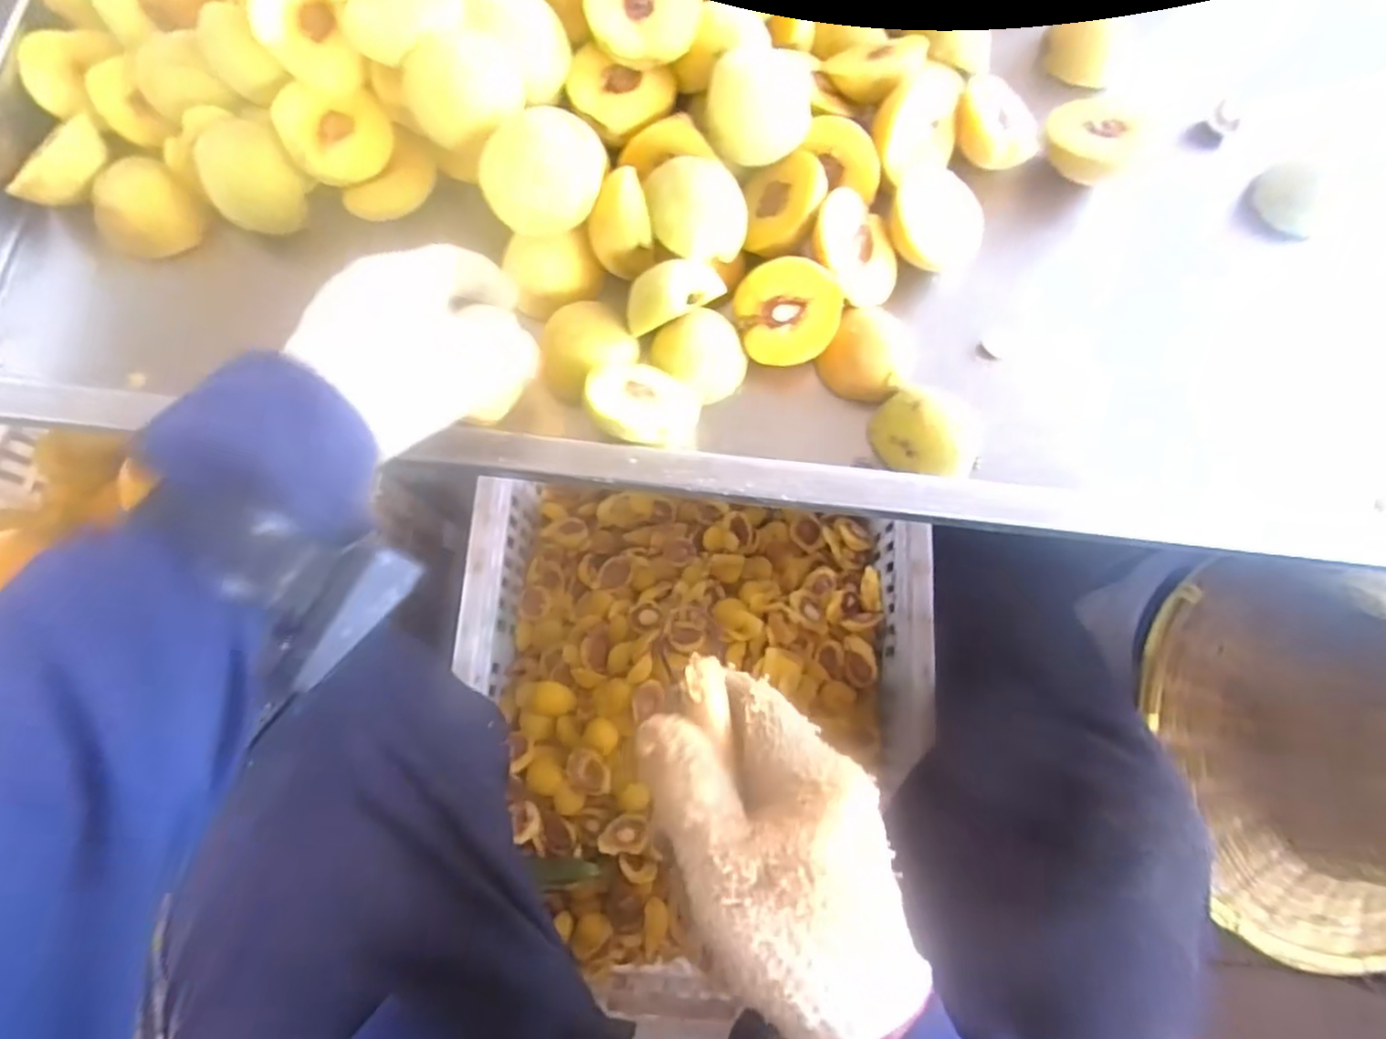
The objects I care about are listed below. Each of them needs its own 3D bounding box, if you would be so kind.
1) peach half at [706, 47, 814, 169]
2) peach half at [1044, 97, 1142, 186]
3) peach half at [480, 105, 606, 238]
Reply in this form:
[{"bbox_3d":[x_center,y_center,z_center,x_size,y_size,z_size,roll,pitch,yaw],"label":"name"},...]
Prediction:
[{"bbox_3d":[0.043,-0.263,0.432,0.062,0.040,0.071,7,76,1],"label":"peach half"},{"bbox_3d":[0.272,-0.258,0.480,0.057,0.024,0.056,17,78,23],"label":"peach half"},{"bbox_3d":[-0.086,-0.204,0.414,0.063,0.036,0.066,23,113,-7],"label":"peach half"}]

